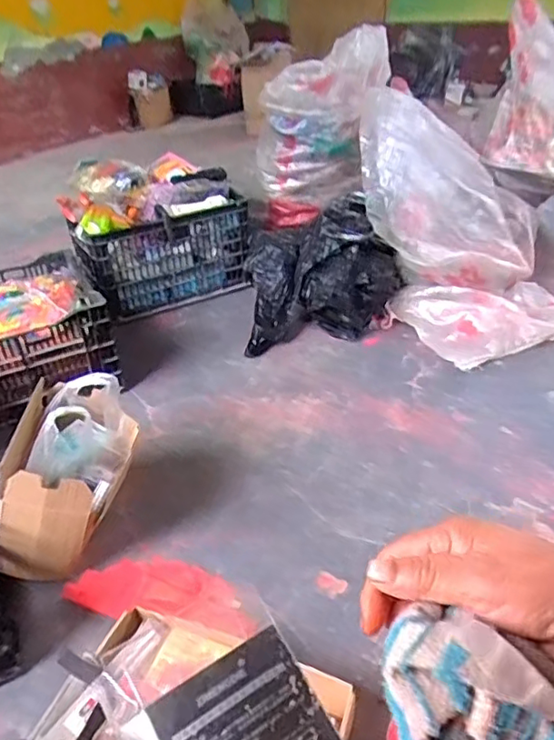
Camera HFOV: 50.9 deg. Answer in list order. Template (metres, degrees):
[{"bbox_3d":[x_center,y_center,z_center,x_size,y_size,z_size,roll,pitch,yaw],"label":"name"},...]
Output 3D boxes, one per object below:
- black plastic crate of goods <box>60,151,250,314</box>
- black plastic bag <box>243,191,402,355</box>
[{"bbox_3d":[-0.363,-0.417,1.795,0.494,0.379,0.317,-20,37,-23],"label":"black plastic crate of goods"},{"bbox_3d":[0.131,-0.260,1.592,0.431,0.288,0.344,-3,32,0],"label":"black plastic bag"}]

